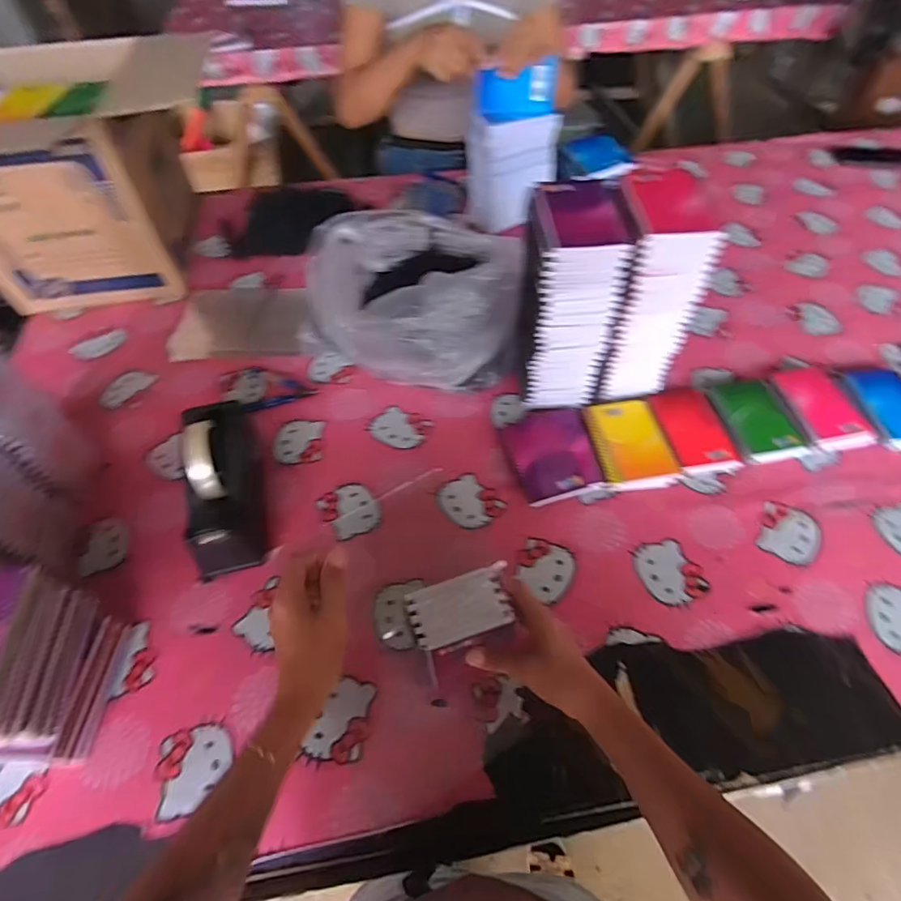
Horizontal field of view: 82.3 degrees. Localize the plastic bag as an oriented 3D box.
[{"bbox_3d":[-0.067,-0.260,0.808,0.308,0.187,0.322,-6,54,-3],"label":"plastic bag"}]

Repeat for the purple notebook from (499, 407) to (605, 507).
[{"bbox_3d":[0.143,-0.003,0.717,0.121,0.013,0.148,-13,54,-8],"label":"purple notebook"}]

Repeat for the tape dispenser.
[{"bbox_3d":[-0.285,0.032,0.643,0.079,0.125,0.214,-10,55,-6],"label":"tape dispenser"}]

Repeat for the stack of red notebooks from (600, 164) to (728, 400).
[{"bbox_3d":[0.252,-0.199,0.698,0.101,0.290,0.136,-5,54,-3],"label":"stack of red notebooks"}]

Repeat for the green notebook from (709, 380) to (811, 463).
[{"bbox_3d":[0.437,-0.051,0.730,0.098,0.010,0.138,-8,55,-5],"label":"green notebook"}]

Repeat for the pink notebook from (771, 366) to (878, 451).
[{"bbox_3d":[0.537,-0.067,0.742,0.095,0.016,0.142,-5,54,-3],"label":"pink notebook"}]

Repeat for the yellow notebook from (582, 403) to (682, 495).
[{"bbox_3d":[0.251,-0.012,0.727,0.103,0.025,0.145,-7,54,-4],"label":"yellow notebook"}]

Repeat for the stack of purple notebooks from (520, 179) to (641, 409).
[{"bbox_3d":[0.155,-0.185,0.676,0.117,0.267,0.122,-2,54,-1],"label":"stack of purple notebooks"}]

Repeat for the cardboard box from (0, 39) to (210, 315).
[{"bbox_3d":[-0.651,-0.460,0.903,0.318,0.297,0.315,-9,55,-5],"label":"cardboard box"}]

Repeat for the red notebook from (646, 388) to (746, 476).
[{"bbox_3d":[0.344,-0.030,0.734,0.083,0.022,0.145,-7,54,-4],"label":"red notebook"}]

